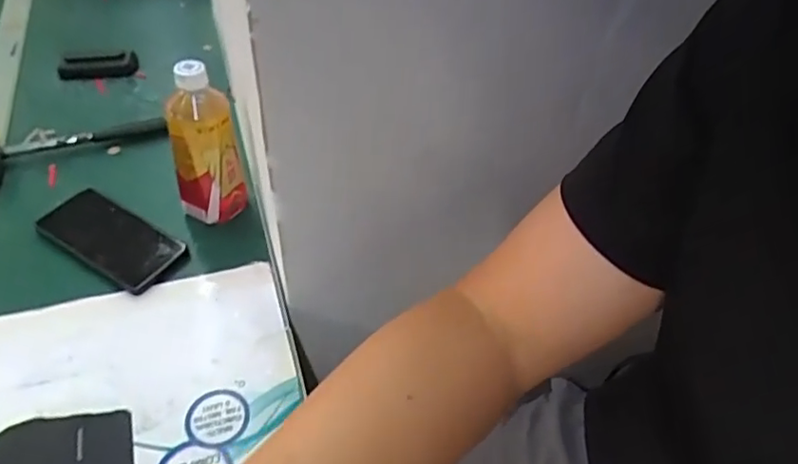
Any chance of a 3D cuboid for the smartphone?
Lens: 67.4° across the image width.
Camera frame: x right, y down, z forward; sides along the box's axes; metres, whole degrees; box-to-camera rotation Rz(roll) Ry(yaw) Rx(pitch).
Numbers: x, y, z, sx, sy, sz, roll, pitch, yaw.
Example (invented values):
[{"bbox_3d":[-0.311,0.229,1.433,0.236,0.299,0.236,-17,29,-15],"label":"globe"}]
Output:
[{"bbox_3d":[-0.318,0.005,0.665,0.165,0.013,0.080,28,52,15],"label":"smartphone"}]

